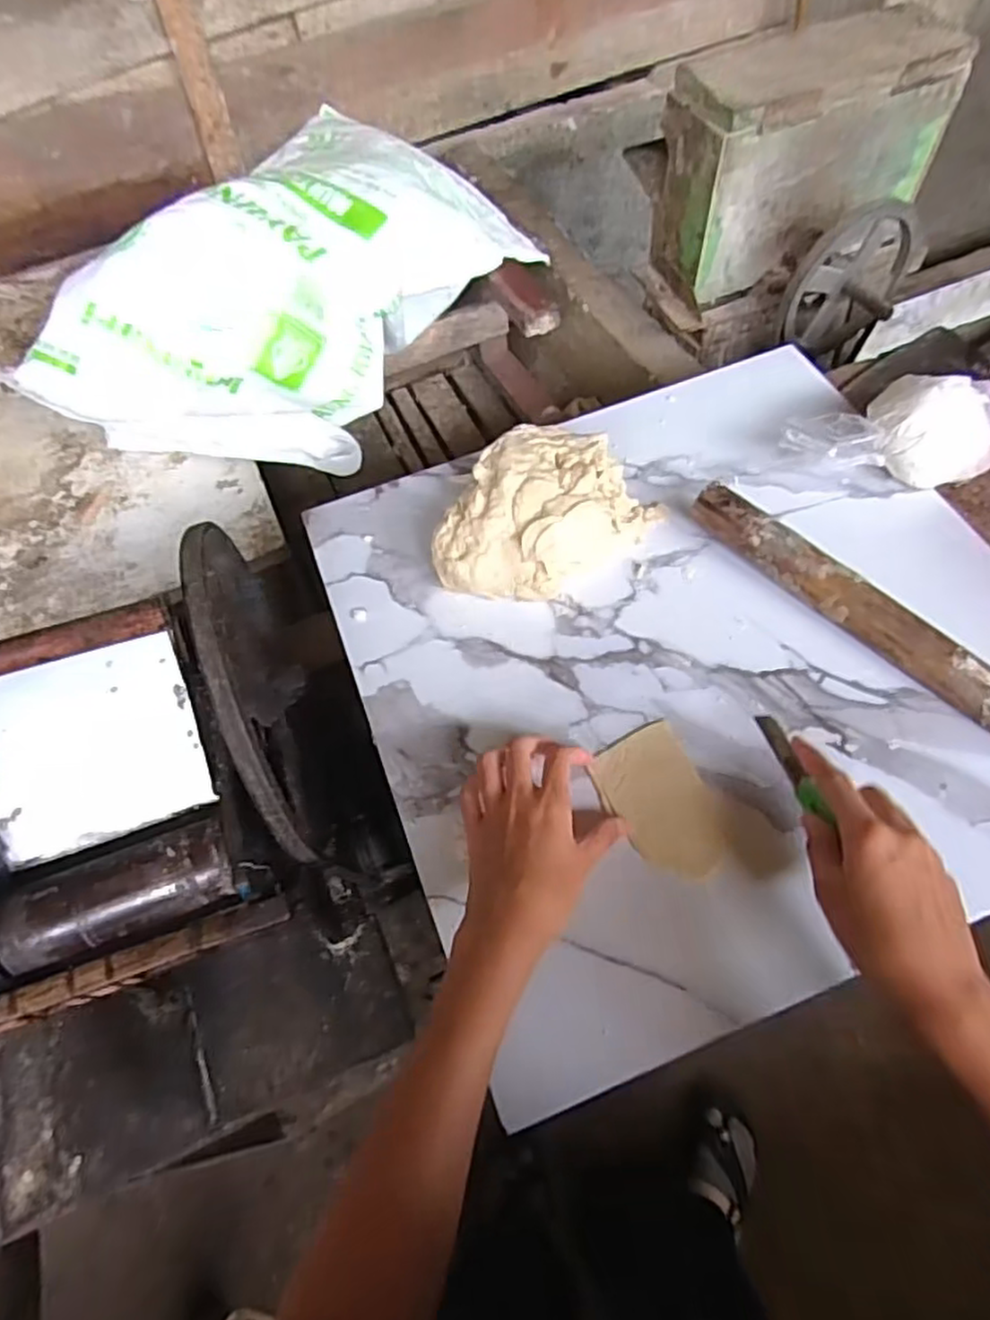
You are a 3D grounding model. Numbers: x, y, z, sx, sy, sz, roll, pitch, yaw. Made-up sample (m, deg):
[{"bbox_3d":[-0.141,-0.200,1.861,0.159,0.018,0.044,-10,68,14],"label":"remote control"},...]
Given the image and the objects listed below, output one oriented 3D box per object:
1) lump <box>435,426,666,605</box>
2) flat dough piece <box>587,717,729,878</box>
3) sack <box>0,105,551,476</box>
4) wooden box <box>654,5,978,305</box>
[{"bbox_3d":[0.037,-0.114,0.565,0.172,0.070,0.116,-43,65,-17],"label":"lump"},{"bbox_3d":[0.112,0.097,0.479,0.065,0.006,0.101,-23,65,-10],"label":"flat dough piece"},{"bbox_3d":[-0.268,-0.506,0.980,0.406,0.199,0.633,26,64,16],"label":"sack"},{"bbox_3d":[0.393,-0.661,0.940,0.338,0.228,0.158,-25,62,-12],"label":"wooden box"}]

